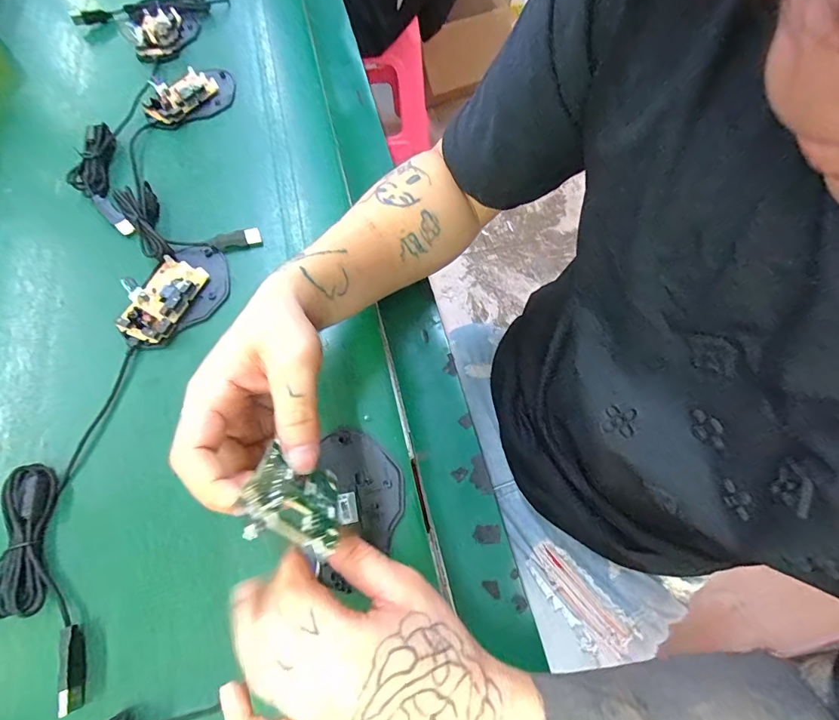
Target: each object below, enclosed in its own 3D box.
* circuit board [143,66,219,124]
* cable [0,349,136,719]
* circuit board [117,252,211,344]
[{"bbox_3d":[-0.278,-0.307,0.494,0.059,0.015,0.082,31,70,12],"label":"circuit board"},{"bbox_3d":[-0.261,0.108,0.304,0.067,0.020,0.239,-8,67,-4],"label":"cable"},{"bbox_3d":[-0.229,-0.056,0.374,0.052,0.021,0.077,23,68,10],"label":"circuit board"}]

